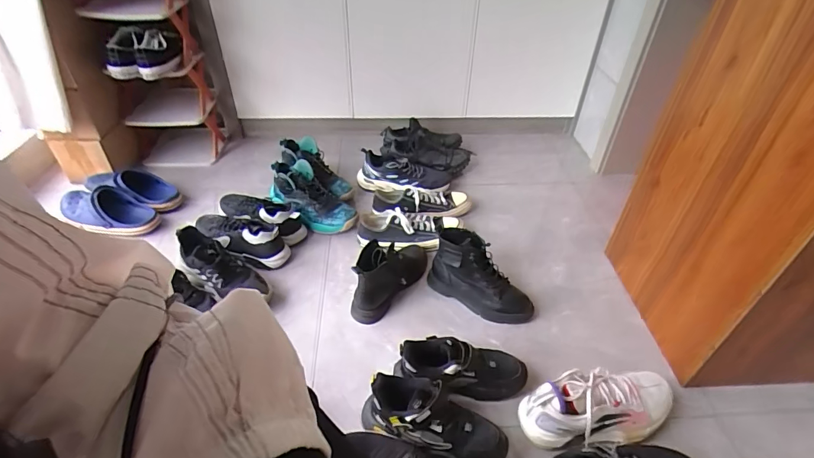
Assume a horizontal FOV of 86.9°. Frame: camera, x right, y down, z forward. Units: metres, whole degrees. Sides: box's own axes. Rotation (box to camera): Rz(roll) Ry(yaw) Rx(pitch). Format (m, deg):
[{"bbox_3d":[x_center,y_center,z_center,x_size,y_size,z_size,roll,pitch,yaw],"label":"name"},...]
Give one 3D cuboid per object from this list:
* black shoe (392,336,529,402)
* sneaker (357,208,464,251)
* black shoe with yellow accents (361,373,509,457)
[{"bbox_3d":[0.107,0.277,0.850,0.248,0.104,0.099,14,41,-7],"label":"black shoe"},{"bbox_3d":[0.010,-0.003,1.188,0.286,0.088,0.108,1,41,-1],"label":"sneaker"},{"bbox_3d":[0.043,0.353,0.770,0.256,0.123,0.101,18,44,17],"label":"black shoe with yellow accents"}]

